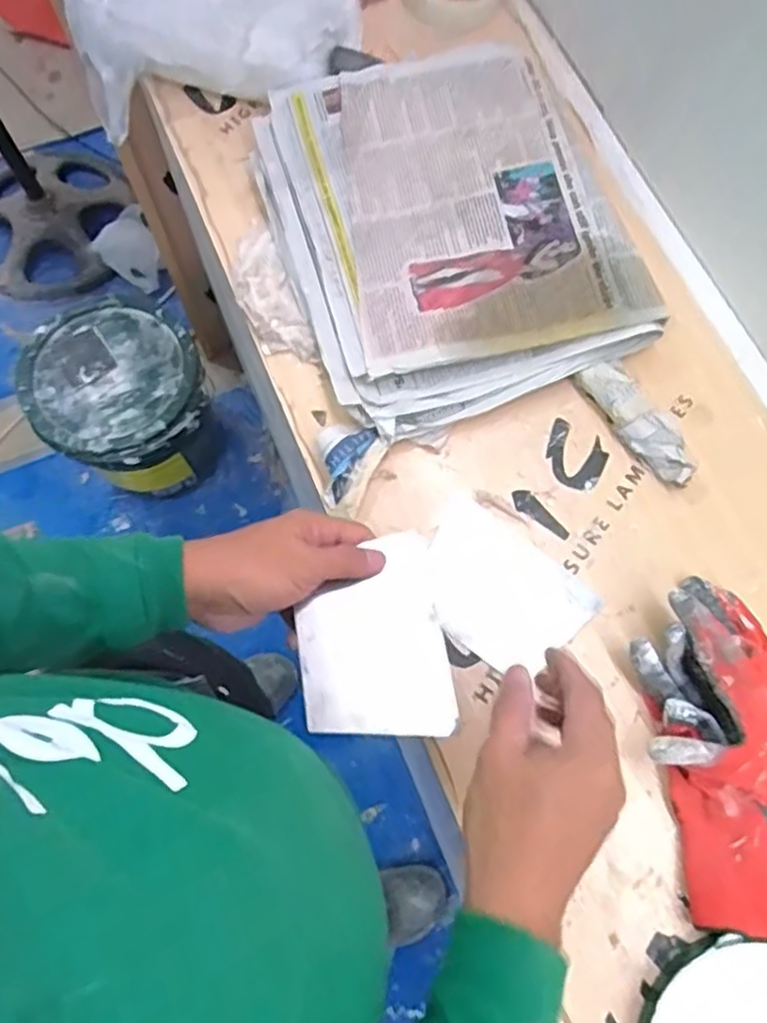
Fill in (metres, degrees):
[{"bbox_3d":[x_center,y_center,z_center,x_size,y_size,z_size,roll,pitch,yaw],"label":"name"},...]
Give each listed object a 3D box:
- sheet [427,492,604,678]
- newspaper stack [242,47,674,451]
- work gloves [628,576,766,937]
[{"bbox_3d":[0.090,0.064,0.543,0.136,0.009,0.098,39,76,10],"label":"sheet"},{"bbox_3d":[0.055,-0.263,0.615,0.290,0.038,0.357,-17,74,-7],"label":"newspaper stack"},{"bbox_3d":[0.245,0.172,0.475,0.166,0.054,0.204,-36,77,-12],"label":"work gloves"}]

